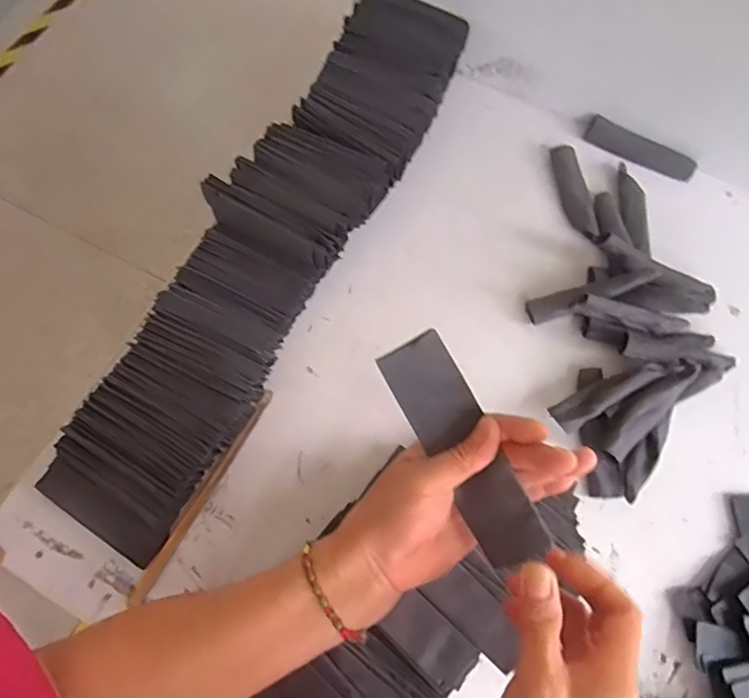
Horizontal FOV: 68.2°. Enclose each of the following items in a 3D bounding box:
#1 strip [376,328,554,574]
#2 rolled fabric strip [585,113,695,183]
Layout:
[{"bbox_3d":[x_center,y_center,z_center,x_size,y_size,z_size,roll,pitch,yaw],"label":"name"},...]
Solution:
[{"bbox_3d":[0.057,0.063,0.346,0.042,0.009,0.151,-30,85,2],"label":"strip"},{"bbox_3d":[0.369,-0.276,0.771,0.153,0.026,0.031,32,73,13],"label":"rolled fabric strip"}]

